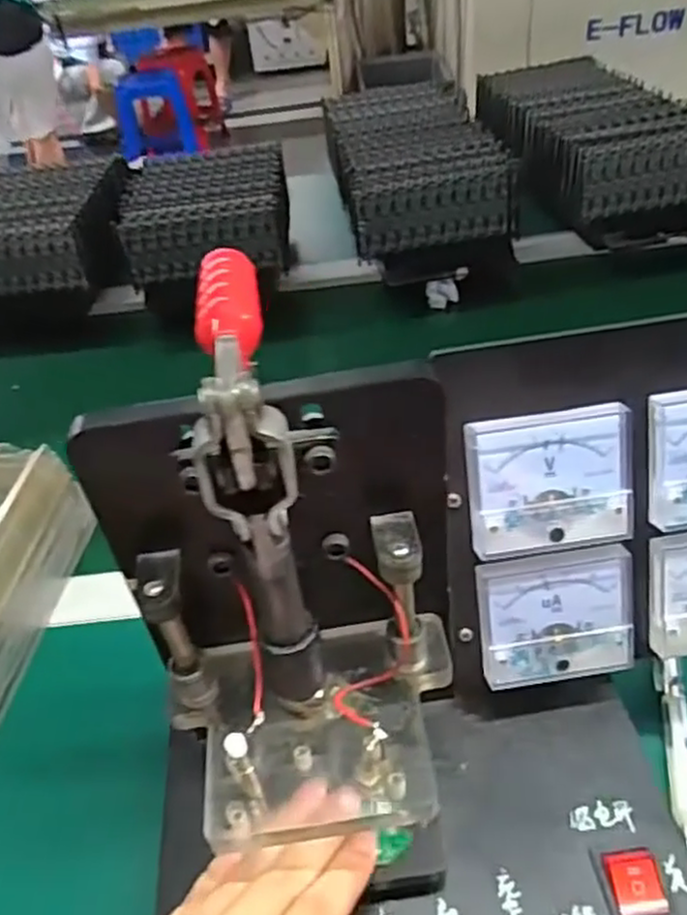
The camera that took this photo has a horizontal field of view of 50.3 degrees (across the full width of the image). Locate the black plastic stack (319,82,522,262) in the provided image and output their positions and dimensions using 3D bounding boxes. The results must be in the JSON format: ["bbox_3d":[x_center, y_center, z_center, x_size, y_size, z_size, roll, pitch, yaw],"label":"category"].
[{"bbox_3d":[0.080,-0.366,0.894,0.168,0.068,0.370,-8,40,-1],"label":"black plastic stack"}]

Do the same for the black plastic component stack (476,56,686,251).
[{"bbox_3d":[0.296,-0.384,0.893,0.181,0.092,0.401,-11,40,-4],"label":"black plastic component stack"}]

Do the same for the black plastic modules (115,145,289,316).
[{"bbox_3d":[-0.151,-0.267,0.841,0.166,0.104,0.214,-7,40,0],"label":"black plastic modules"}]

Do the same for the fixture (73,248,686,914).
[{"bbox_3d":[0.062,0.070,0.246,0.264,0.217,0.201,-7,40,2],"label":"fixture"}]

